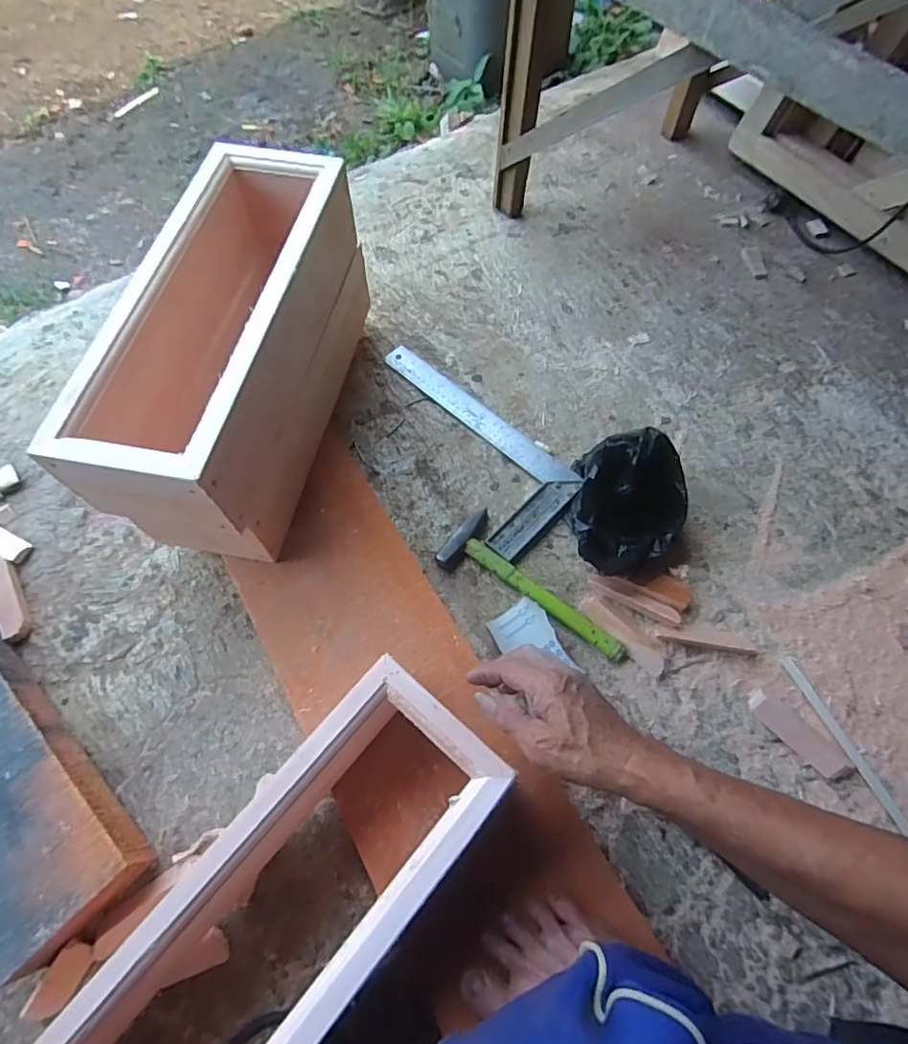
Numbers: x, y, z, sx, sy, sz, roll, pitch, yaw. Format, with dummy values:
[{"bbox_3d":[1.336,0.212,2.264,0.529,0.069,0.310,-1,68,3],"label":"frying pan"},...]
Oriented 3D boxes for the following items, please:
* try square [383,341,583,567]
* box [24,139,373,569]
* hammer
[{"bbox_3d":[0.004,-0.113,0.747,0.149,0.014,0.351,-40,70,-18],"label":"try square"},{"bbox_3d":[-0.237,-0.181,0.643,0.155,0.248,0.437,9,64,4],"label":"box"},{"bbox_3d":[0.099,0.076,0.644,0.240,0.023,0.088,34,68,15],"label":"hammer"}]

